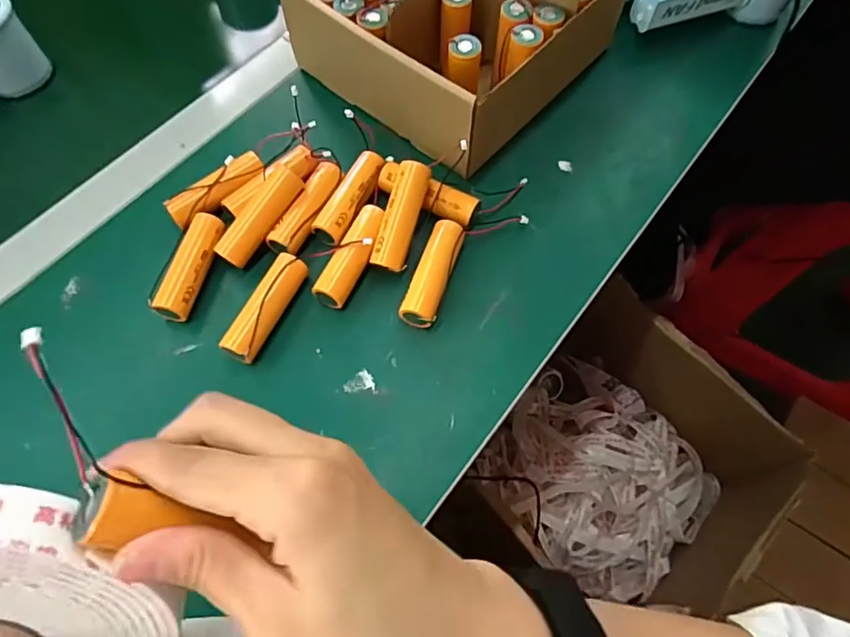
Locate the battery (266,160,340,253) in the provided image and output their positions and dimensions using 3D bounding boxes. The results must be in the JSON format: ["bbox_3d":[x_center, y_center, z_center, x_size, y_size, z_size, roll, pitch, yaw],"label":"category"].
[{"bbox_3d":[-0.079,-0.076,0.364,0.019,0.016,0.071,26,63,12],"label":"battery"}]

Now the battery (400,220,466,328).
[{"bbox_3d":[0.006,-0.029,0.350,0.022,0.024,0.071,18,62,7],"label":"battery"}]

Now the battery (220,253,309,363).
[{"bbox_3d":[-0.099,-0.005,0.337,0.019,0.023,0.073,22,62,10],"label":"battery"}]

